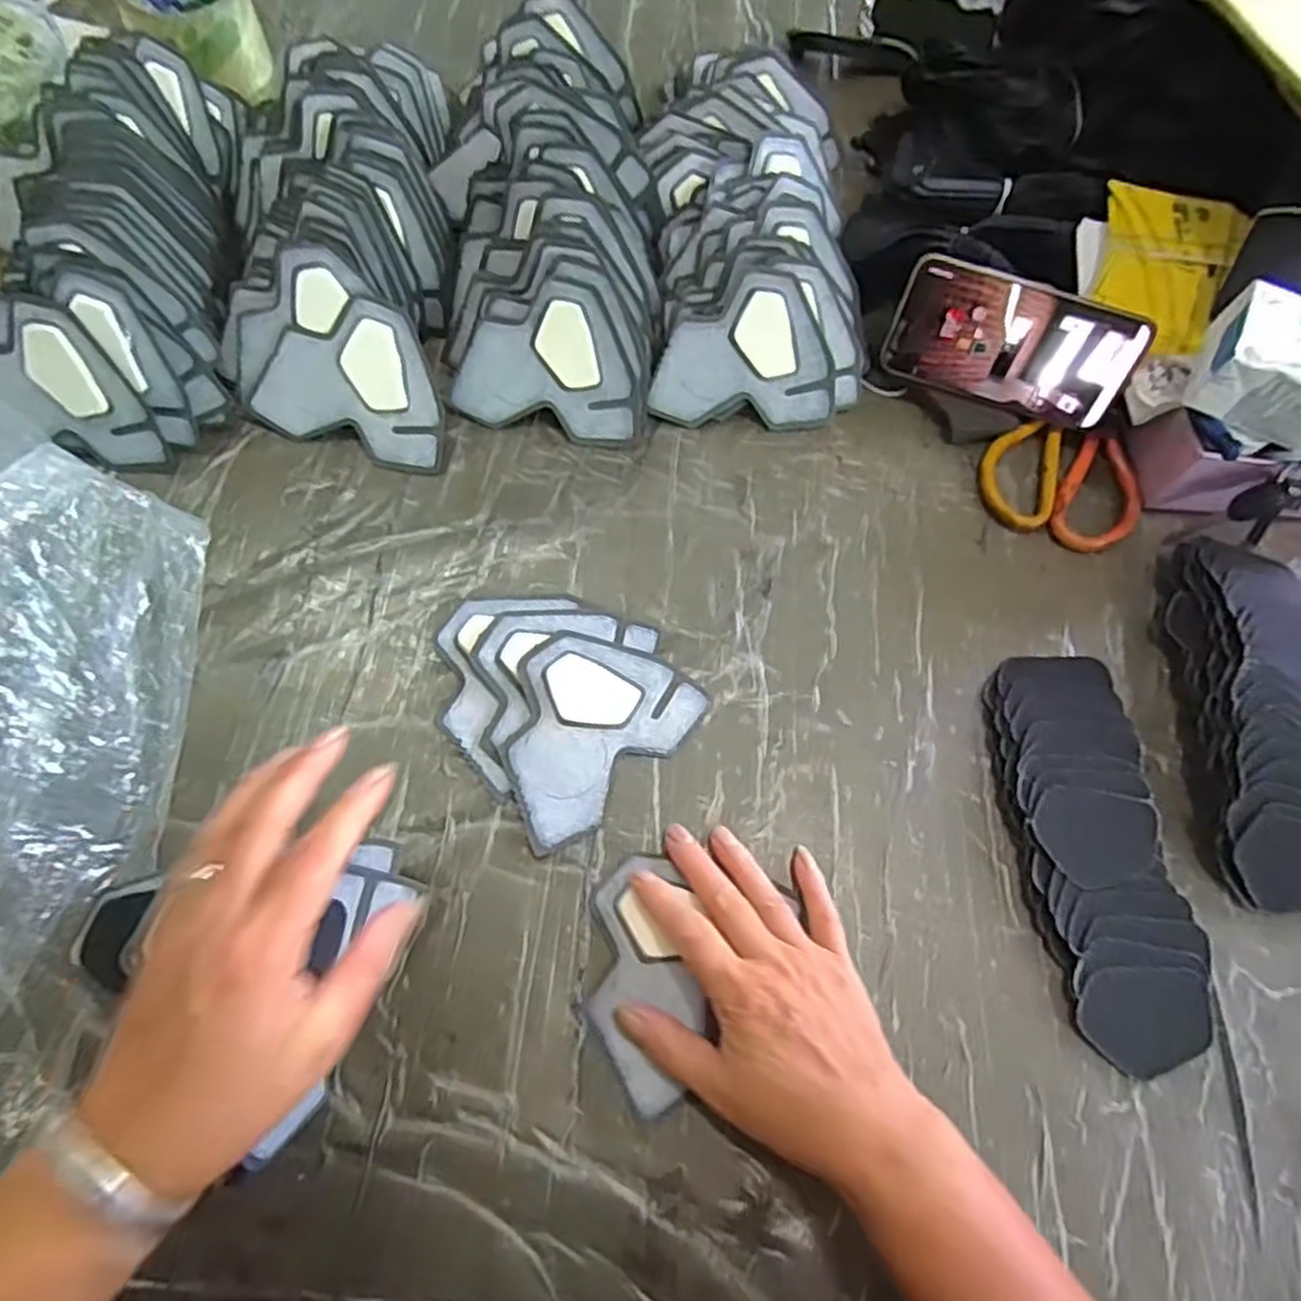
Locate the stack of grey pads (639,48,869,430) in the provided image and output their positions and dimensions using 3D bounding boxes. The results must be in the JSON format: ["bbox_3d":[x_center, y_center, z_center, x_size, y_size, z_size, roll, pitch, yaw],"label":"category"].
[{"bbox_3d":[0.074,-0.325,0.552,0.153,0.073,0.325,0,68,-5],"label":"stack of grey pads"}]

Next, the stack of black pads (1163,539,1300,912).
[{"bbox_3d":[0.359,0.033,0.433,0.083,0.042,0.214,8,68,-2],"label":"stack of black pads"}]

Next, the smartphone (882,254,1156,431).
[{"bbox_3d":[0.240,-0.203,0.500,0.155,0.077,0.008,21,38,3],"label":"smartphone"}]

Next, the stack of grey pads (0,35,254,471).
[{"bbox_3d":[-0.368,-0.270,0.497,0.164,0.091,0.294,-4,69,-7],"label":"stack of grey pads"}]

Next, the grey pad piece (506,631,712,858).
[{"bbox_3d":[-0.039,0.040,0.430,0.123,0.014,0.094,-41,77,-18],"label":"grey pad piece"}]

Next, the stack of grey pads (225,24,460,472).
[{"bbox_3d":[-0.218,-0.291,0.521,0.151,0.081,0.344,-5,69,-7],"label":"stack of grey pads"}]

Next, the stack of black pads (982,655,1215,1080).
[{"bbox_3d":[0.246,0.105,0.413,0.083,0.021,0.217,-2,69,-6],"label":"stack of black pads"}]

